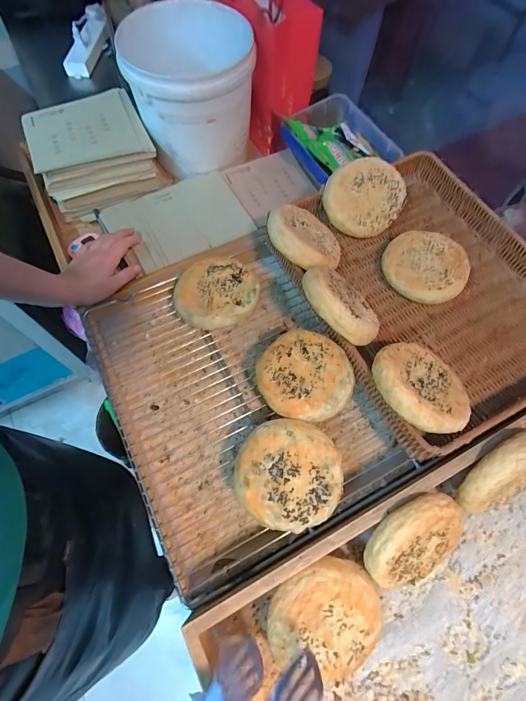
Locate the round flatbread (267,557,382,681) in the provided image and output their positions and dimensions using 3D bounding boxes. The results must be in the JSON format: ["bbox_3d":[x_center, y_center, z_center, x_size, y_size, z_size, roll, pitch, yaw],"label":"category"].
[{"bbox_3d":[0.062,0.272,0.366,0.118,0.035,0.118,0,92,-10],"label":"round flatbread"}]

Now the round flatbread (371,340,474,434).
[{"bbox_3d":[0.180,0.043,0.416,0.115,0.034,0.115,14,50,-17],"label":"round flatbread"}]

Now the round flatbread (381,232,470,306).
[{"bbox_3d":[0.228,-0.118,0.512,0.112,0.034,0.103,0,65,0],"label":"round flatbread"}]

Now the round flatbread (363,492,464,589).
[{"bbox_3d":[0.159,0.202,0.381,0.106,0.109,0.032,3,23,-26],"label":"round flatbread"}]

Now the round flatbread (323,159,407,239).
[{"bbox_3d":[0.154,-0.232,0.539,0.112,0.021,0.115,-2,99,-13],"label":"round flatbread"}]

